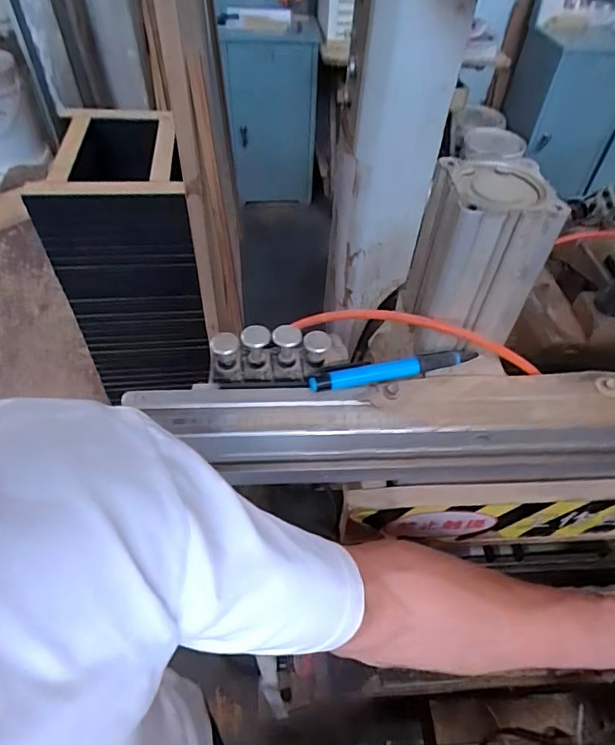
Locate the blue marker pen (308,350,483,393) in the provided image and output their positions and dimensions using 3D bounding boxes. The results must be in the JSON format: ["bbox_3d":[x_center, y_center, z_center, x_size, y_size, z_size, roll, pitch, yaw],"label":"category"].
[{"bbox_3d":[0.063,-0.003,0.351,0.125,0.011,0.010,-10,51,-11],"label":"blue marker pen"}]

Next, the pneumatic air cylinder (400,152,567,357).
[{"bbox_3d":[0.110,-0.077,0.338,0.074,0.115,0.063,2,49,-1],"label":"pneumatic air cylinder"}]

